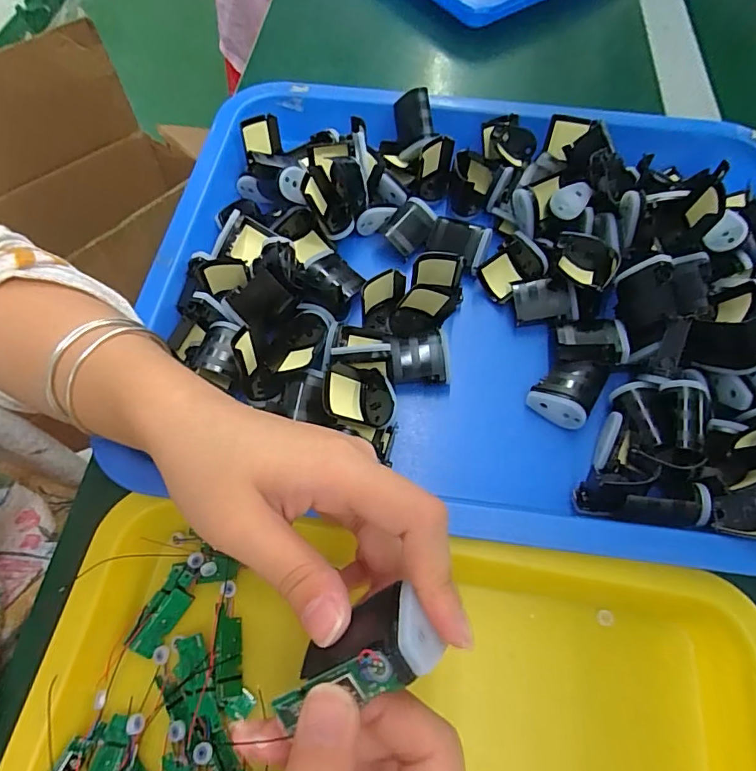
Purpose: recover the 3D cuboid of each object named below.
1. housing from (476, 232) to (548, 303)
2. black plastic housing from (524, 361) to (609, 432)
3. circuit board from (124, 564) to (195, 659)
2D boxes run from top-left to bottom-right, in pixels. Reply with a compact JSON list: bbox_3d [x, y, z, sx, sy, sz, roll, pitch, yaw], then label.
[{"bbox_3d":[0.094,-0.082,0.343,0.044,0.015,0.033,-41,96,11],"label":"housing"},{"bbox_3d":[0.118,0.003,0.306,0.035,0.029,0.041,32,67,14],"label":"black plastic housing"},{"bbox_3d":[-0.107,0.113,0.245,0.017,0.004,0.043,23,65,10],"label":"circuit board"}]

